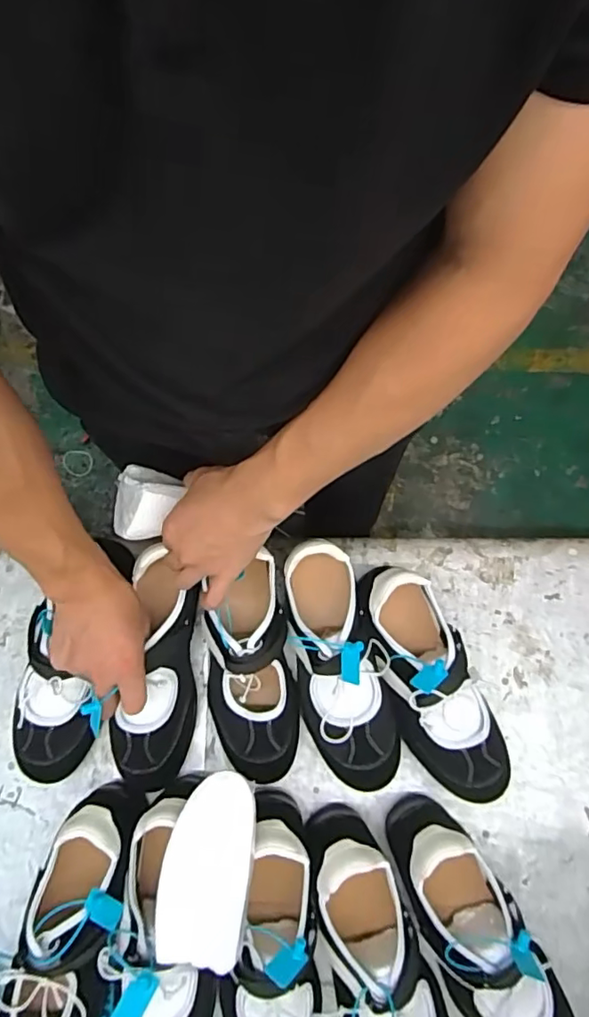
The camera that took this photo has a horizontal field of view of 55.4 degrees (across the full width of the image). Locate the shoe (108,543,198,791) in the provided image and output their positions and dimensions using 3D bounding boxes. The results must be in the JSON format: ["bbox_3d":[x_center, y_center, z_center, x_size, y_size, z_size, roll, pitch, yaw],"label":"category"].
[{"bbox_3d":[-0.143,0.163,0.573,0.078,0.068,0.241,4,91,2],"label":"shoe"}]

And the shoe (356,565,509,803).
[{"bbox_3d":[0.131,0.175,0.562,0.094,0.107,0.244,-25,75,-6],"label":"shoe"}]

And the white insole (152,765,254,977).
[{"bbox_3d":[-0.070,0.286,0.449,0.068,0.012,0.133,7,74,3],"label":"white insole"}]

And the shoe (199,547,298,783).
[{"bbox_3d":[-0.047,0.160,0.572,0.091,0.079,0.220,-4,84,-1],"label":"shoe"}]

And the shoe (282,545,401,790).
[{"bbox_3d":[0.044,0.150,0.555,0.088,0.101,0.237,-9,74,-2],"label":"shoe"}]

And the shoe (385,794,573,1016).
[{"bbox_3d":[0.156,0.384,0.496,0.093,0.105,0.226,-29,75,-8],"label":"shoe"}]

